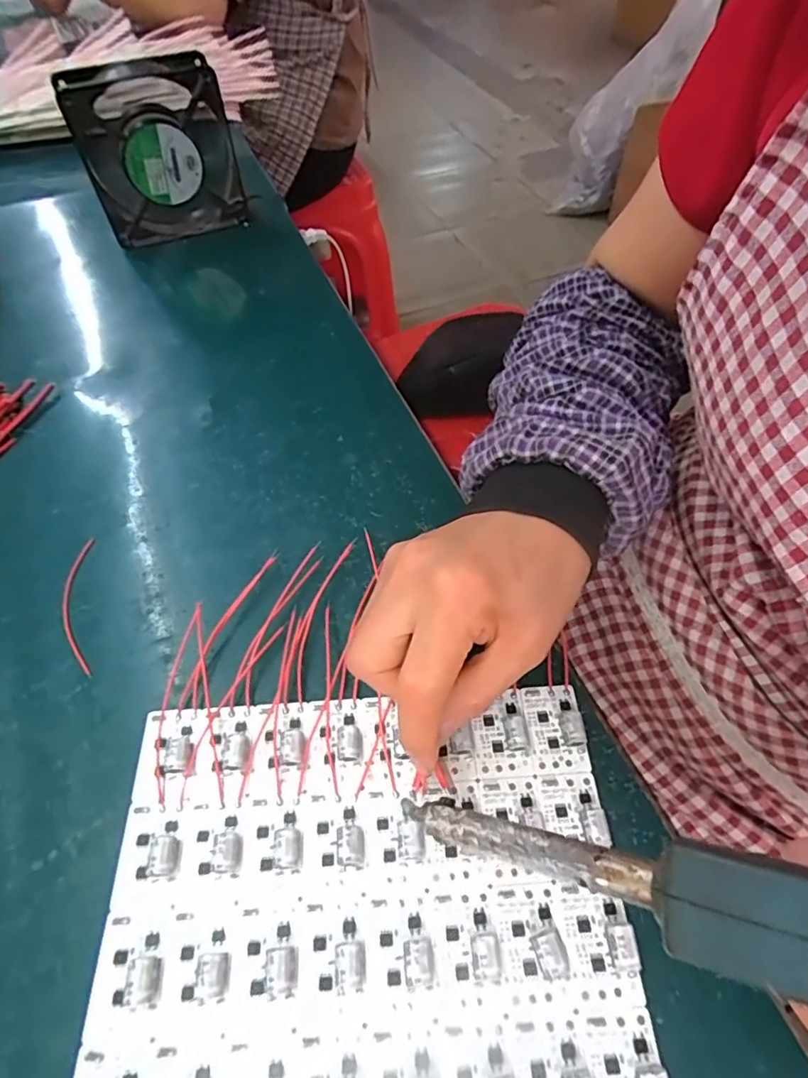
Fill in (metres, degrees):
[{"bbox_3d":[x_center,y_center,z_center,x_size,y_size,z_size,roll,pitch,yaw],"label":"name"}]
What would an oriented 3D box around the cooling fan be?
[{"bbox_3d":[-0.201,-0.316,0.466,0.116,0.125,0.033,-16,56,-9],"label":"cooling fan"}]

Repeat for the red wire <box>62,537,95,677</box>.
[{"bbox_3d":[-0.179,0.036,0.306,0.017,0.005,0.088,-15,55,-8],"label":"red wire"}]

